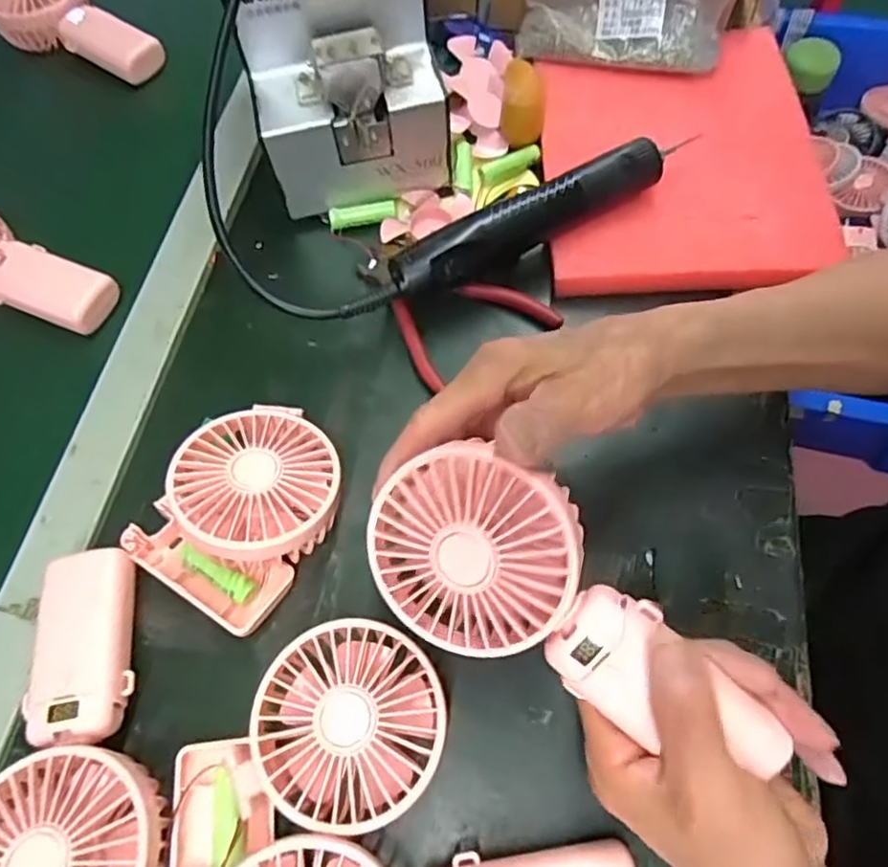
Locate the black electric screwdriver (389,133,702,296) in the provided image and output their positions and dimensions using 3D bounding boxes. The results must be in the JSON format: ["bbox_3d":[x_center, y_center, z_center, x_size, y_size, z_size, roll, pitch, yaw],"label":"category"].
[{"bbox_3d":[0.065,-0.147,0.423,0.215,0.032,0.036,-25,65,-8],"label":"black electric screwdriver"}]

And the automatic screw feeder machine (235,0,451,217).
[{"bbox_3d":[-0.077,-0.278,0.451,0.124,0.151,0.171,-13,65,-4],"label":"automatic screw feeder machine"}]

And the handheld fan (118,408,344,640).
[{"bbox_3d":[-0.109,0.041,0.347,0.090,0.053,0.113,38,71,18],"label":"handheld fan"}]

